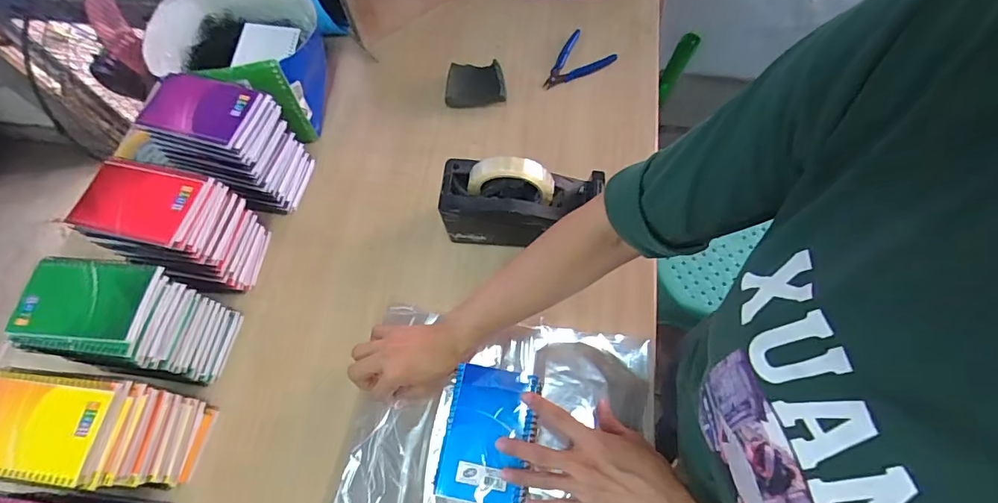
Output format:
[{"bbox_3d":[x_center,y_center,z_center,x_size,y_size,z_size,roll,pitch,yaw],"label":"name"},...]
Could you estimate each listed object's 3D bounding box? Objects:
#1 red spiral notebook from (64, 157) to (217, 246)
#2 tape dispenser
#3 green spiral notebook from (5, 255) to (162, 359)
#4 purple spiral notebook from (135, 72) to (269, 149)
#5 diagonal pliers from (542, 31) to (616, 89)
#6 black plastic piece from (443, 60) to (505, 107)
[{"bbox_3d":[-0.410,-0.060,0.552,0.137,0.011,0.090,12,67,9],"label":"red spiral notebook"},{"bbox_3d":[0.030,-0.062,0.623,0.202,0.142,0.074,5,64,5],"label":"tape dispenser"},{"bbox_3d":[-0.438,0.052,0.508,0.140,0.014,0.093,6,66,7],"label":"green spiral notebook"},{"bbox_3d":[-0.371,-0.179,0.604,0.142,0.010,0.090,15,67,11],"label":"purple spiral notebook"},{"bbox_3d":[0.120,-0.307,0.800,0.083,0.013,0.125,41,72,19],"label":"diagonal pliers"},{"bbox_3d":[-0.036,-0.268,0.780,0.092,0.034,0.073,1,64,3],"label":"black plastic piece"}]

